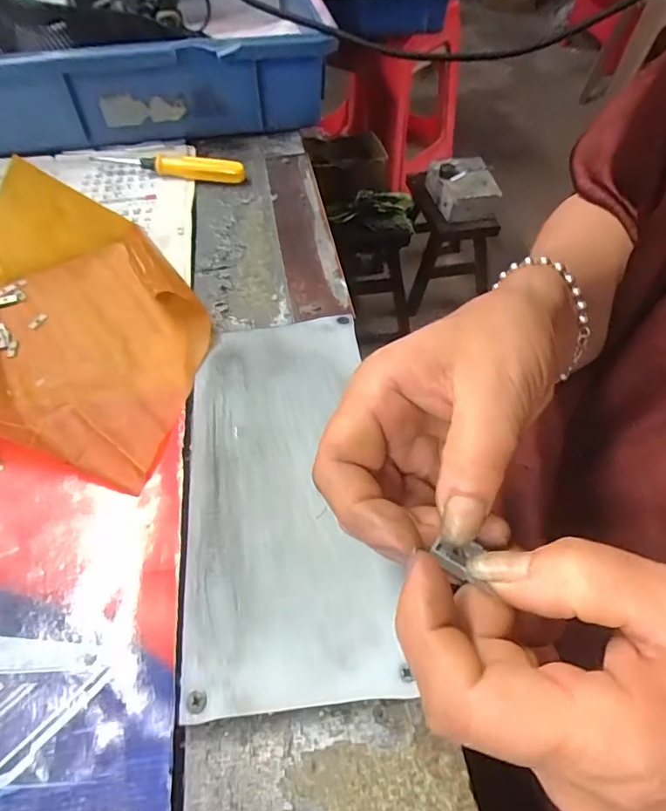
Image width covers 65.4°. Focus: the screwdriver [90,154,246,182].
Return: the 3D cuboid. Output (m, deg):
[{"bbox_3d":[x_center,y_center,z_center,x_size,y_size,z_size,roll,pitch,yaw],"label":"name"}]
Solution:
[{"bbox_3d":[-0.136,-0.197,0.423,0.130,0.016,0.012,9,53,7],"label":"screwdriver"}]

